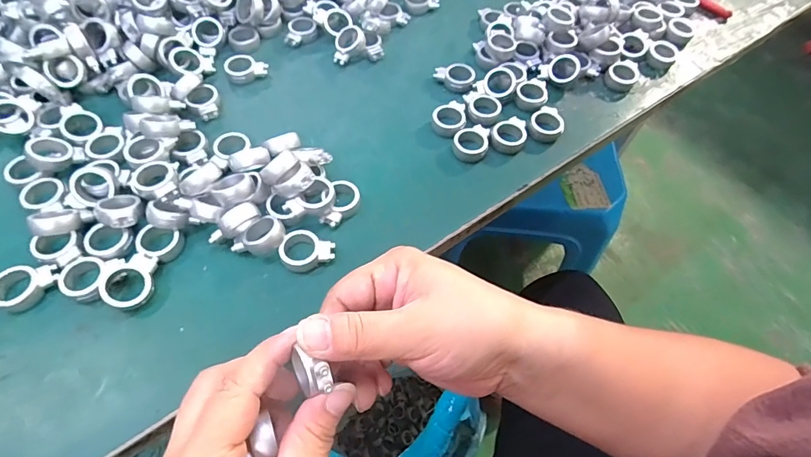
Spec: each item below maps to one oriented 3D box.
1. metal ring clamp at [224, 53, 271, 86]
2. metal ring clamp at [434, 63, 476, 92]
[{"bbox_3d":[-0.132,-0.131,0.357,0.032,0.013,0.022,5,59,0],"label":"metal ring clamp"},{"bbox_3d":[0.041,-0.126,0.360,0.033,0.010,0.027,2,59,-2],"label":"metal ring clamp"}]

